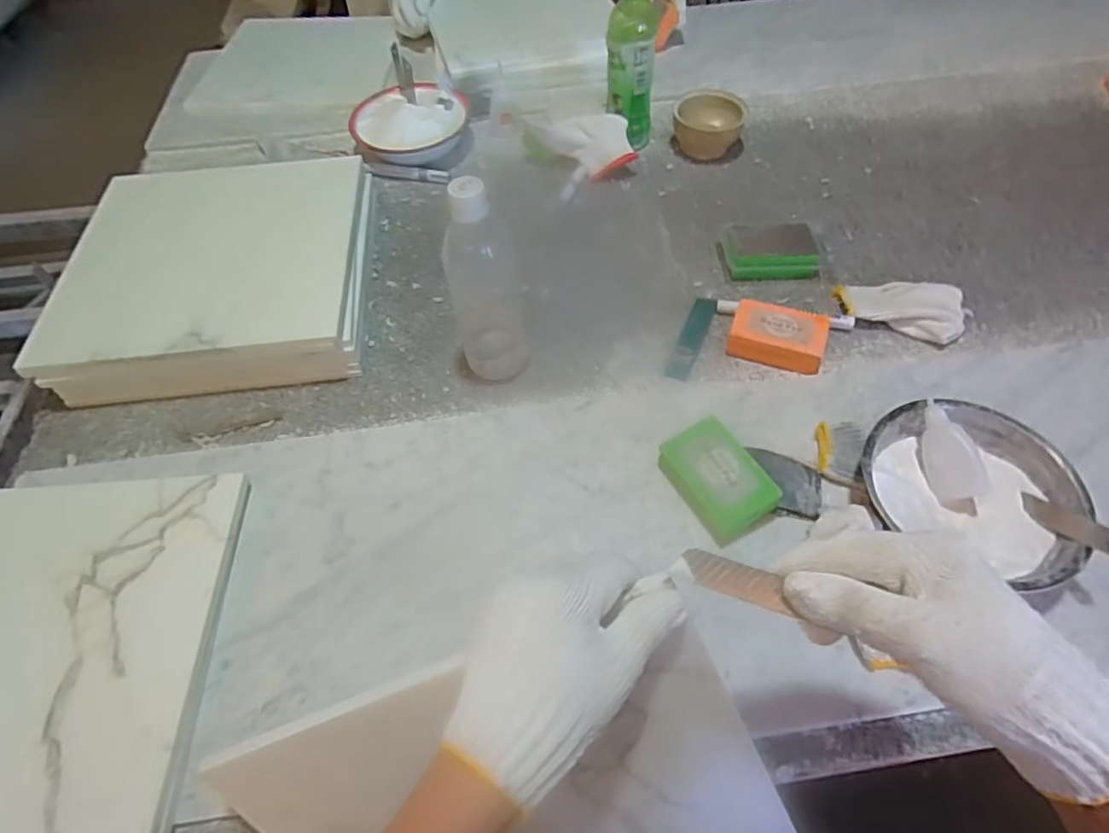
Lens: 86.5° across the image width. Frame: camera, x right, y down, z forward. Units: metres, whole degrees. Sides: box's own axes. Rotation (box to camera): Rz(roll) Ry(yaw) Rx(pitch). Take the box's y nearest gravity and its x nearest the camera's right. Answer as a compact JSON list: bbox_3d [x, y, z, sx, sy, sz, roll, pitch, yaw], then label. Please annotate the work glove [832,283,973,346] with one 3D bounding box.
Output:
[{"bbox_3d":[0.370,-0.120,0.629,0.130,0.023,0.073,16,57,14],"label":"work glove"}]

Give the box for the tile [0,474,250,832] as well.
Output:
[{"bbox_3d":[-0.411,0.189,0.442,0.299,0.028,0.296,-5,57,-1],"label":"tile"}]

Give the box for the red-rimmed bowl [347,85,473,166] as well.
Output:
[{"bbox_3d":[-0.202,-0.405,0.831,0.156,0.067,0.126,3,55,6],"label":"red-rimmed bowl"}]

